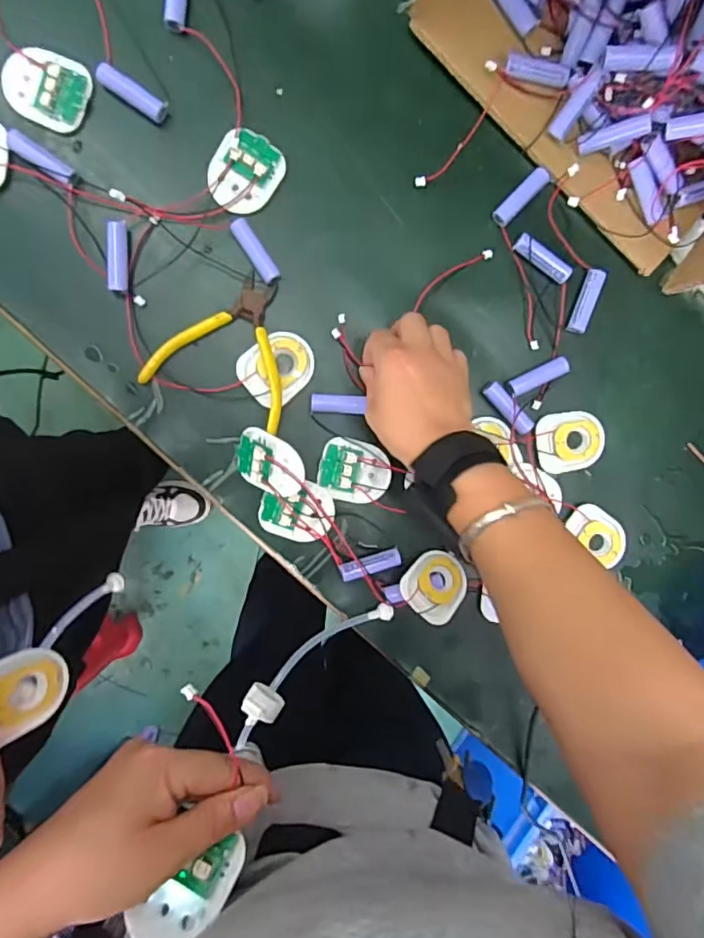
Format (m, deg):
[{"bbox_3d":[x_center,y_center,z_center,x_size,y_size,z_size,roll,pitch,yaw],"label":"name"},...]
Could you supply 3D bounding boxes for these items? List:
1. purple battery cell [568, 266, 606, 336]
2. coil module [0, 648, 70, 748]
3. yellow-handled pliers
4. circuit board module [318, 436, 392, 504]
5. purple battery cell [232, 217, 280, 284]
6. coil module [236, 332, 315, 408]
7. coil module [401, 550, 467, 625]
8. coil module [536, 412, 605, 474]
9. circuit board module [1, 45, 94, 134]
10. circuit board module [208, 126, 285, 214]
[{"bbox_3d":[0.190,-0.136,0.446,0.014,0.014,0.051,19,94,-7],"label":"purple battery cell"},{"bbox_3d":[-0.197,0.133,0.324,0.008,0.056,0.045,-15,88,35],"label":"coil module"},{"bbox_3d":[-0.089,-0.097,0.417,0.108,0.023,0.105,22,94,-8],"label":"yellow-handled pliers"},{"bbox_3d":[0.004,0.002,0.441,0.058,0.006,0.047,14,95,-7],"label":"circuit board module"},{"bbox_3d":[-0.074,-0.166,0.420,0.013,0.011,0.051,-33,98,-1],"label":"purple battery cell"},{"bbox_3d":[-0.058,-0.080,0.428,0.058,0.004,0.047,-43,98,0],"label":"coil module"},{"bbox_3d":[0.070,0.091,0.447,0.049,0.013,0.061,40,54,3],"label":"coil module"},{"bbox_3d":[0.182,-0.022,0.459,0.055,0.009,0.048,-6,97,-5],"label":"coil module"},{"bbox_3d":[-0.220,-0.273,0.393,0.057,0.004,0.049,18,94,-7],"label":"circuit board module"},{"bbox_3d":[-0.079,-0.223,0.412,0.049,0.010,0.059,44,91,-8],"label":"circuit board module"}]

